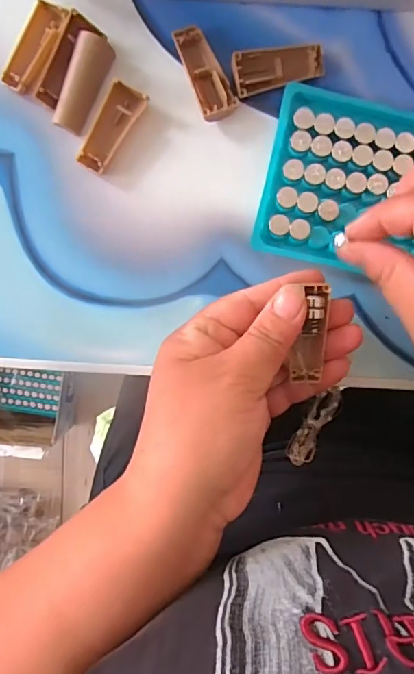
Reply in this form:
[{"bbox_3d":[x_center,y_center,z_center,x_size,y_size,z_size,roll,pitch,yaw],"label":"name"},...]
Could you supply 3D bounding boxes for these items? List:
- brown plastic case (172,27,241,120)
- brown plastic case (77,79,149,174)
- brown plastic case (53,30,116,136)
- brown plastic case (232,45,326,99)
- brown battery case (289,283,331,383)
[{"bbox_3d":[-0.002,-0.144,0.260,0.020,0.011,0.052,-24,92,-1],"label":"brown plastic case"},{"bbox_3d":[-0.053,-0.115,0.261,0.019,0.007,0.051,31,91,-2],"label":"brown plastic case"},{"bbox_3d":[-0.067,-0.138,0.256,0.017,0.012,0.050,21,91,-2],"label":"brown plastic case"},{"bbox_3d":[0.039,-0.148,0.259,0.050,0.011,0.019,-14,92,-1],"label":"brown plastic case"},{"bbox_3d":[0.052,-0.002,0.235,0.013,0.006,0.047,7,104,-1],"label":"brown battery case"}]

